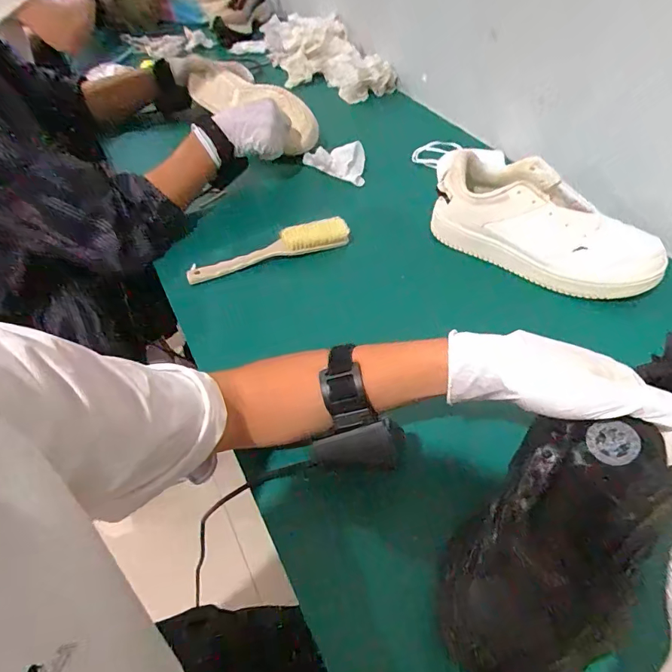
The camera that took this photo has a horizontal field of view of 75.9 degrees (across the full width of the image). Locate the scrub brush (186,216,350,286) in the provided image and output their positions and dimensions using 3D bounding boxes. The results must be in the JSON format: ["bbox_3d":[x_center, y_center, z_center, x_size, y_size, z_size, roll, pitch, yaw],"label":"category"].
[{"bbox_3d":[-0.092,-0.116,0.587,0.224,0.045,0.023,-16,53,-9],"label":"scrub brush"}]

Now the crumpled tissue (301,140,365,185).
[{"bbox_3d":[0.004,-0.292,0.714,0.107,0.042,0.048,22,56,19],"label":"crumpled tissue"}]

